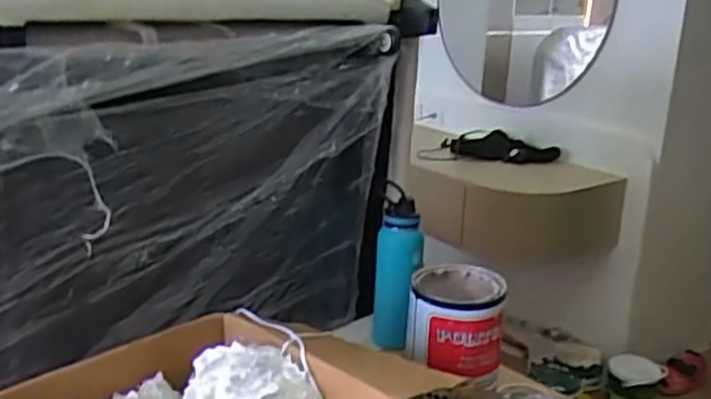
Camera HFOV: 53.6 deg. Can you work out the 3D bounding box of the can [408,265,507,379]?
[{"bbox_3d":[0.173,0.211,1.215,0.160,0.149,0.171,6,16,12],"label":"can"}]

